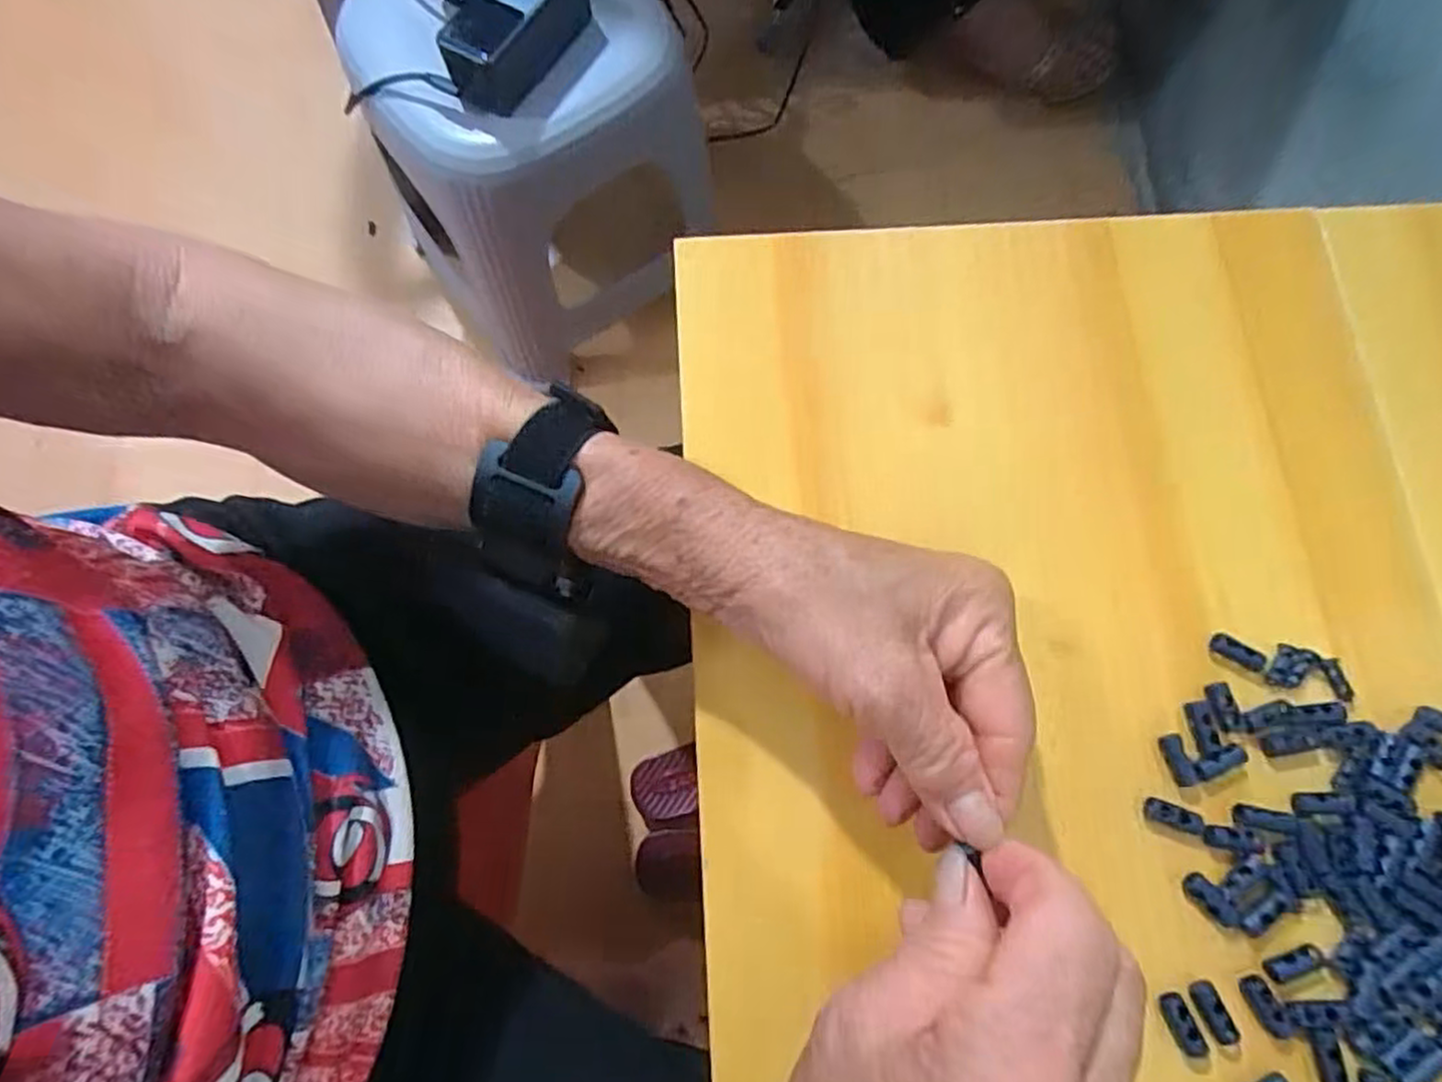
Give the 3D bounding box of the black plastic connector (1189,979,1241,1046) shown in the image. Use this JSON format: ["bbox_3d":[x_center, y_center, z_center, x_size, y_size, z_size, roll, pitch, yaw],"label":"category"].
[{"bbox_3d":[0.166,0.158,0.240,0.008,0.004,0.019,-22,77,-6],"label":"black plastic connector"}]

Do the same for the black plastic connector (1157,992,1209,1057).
[{"bbox_3d":[0.155,0.162,0.241,0.007,0.005,0.020,-23,77,-6],"label":"black plastic connector"}]

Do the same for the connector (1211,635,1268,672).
[{"bbox_3d":[0.195,0.042,0.271,0.020,0.005,0.006,31,78,7],"label":"connector"}]

